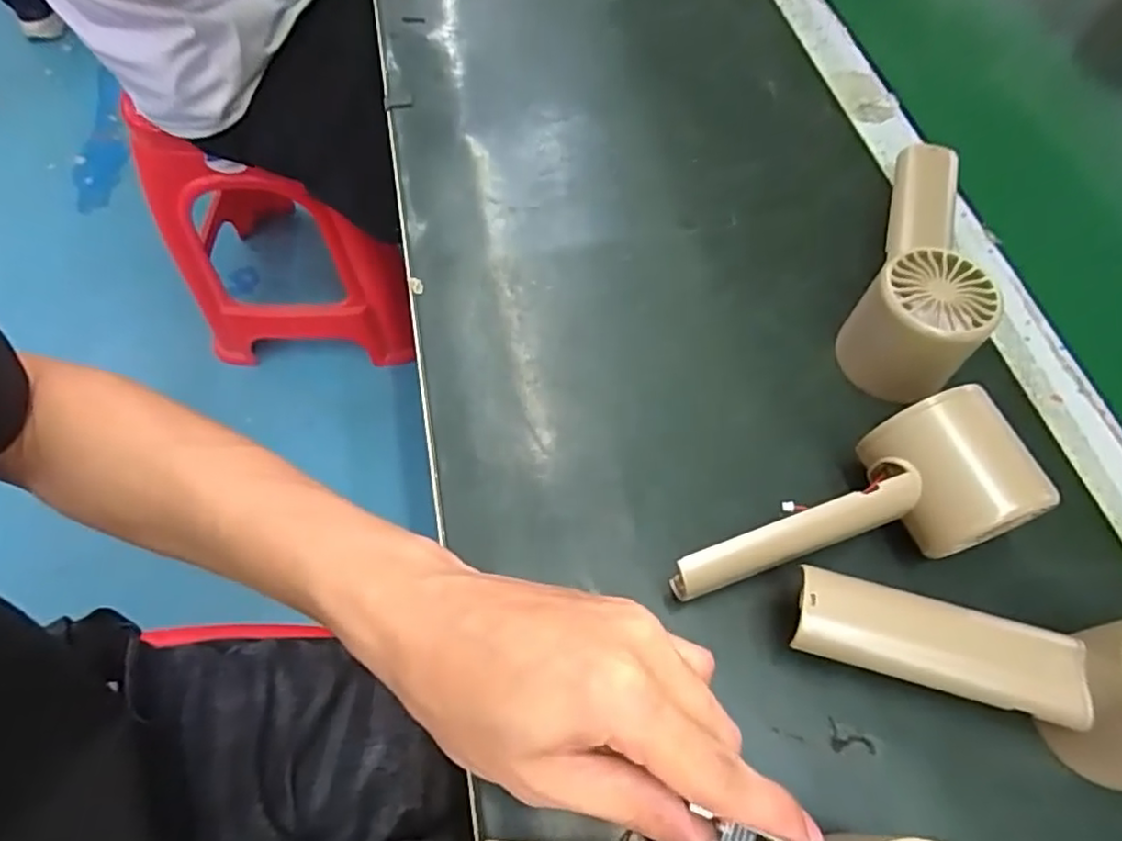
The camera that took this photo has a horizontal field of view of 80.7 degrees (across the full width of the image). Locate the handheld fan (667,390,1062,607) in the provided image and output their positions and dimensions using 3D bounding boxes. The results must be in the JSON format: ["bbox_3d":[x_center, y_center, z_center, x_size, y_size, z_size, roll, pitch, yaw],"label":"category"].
[{"bbox_3d":[0.114,0.039,0.277,0.148,0.061,0.061,-14,63,-8],"label":"handheld fan"}]

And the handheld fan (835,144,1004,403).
[{"bbox_3d":[0.188,-0.083,0.346,0.059,0.059,0.168,22,64,11],"label":"handheld fan"}]

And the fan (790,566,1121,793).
[{"bbox_3d":[0.163,0.093,0.247,0.153,0.056,0.061,9,62,5],"label":"fan"}]

